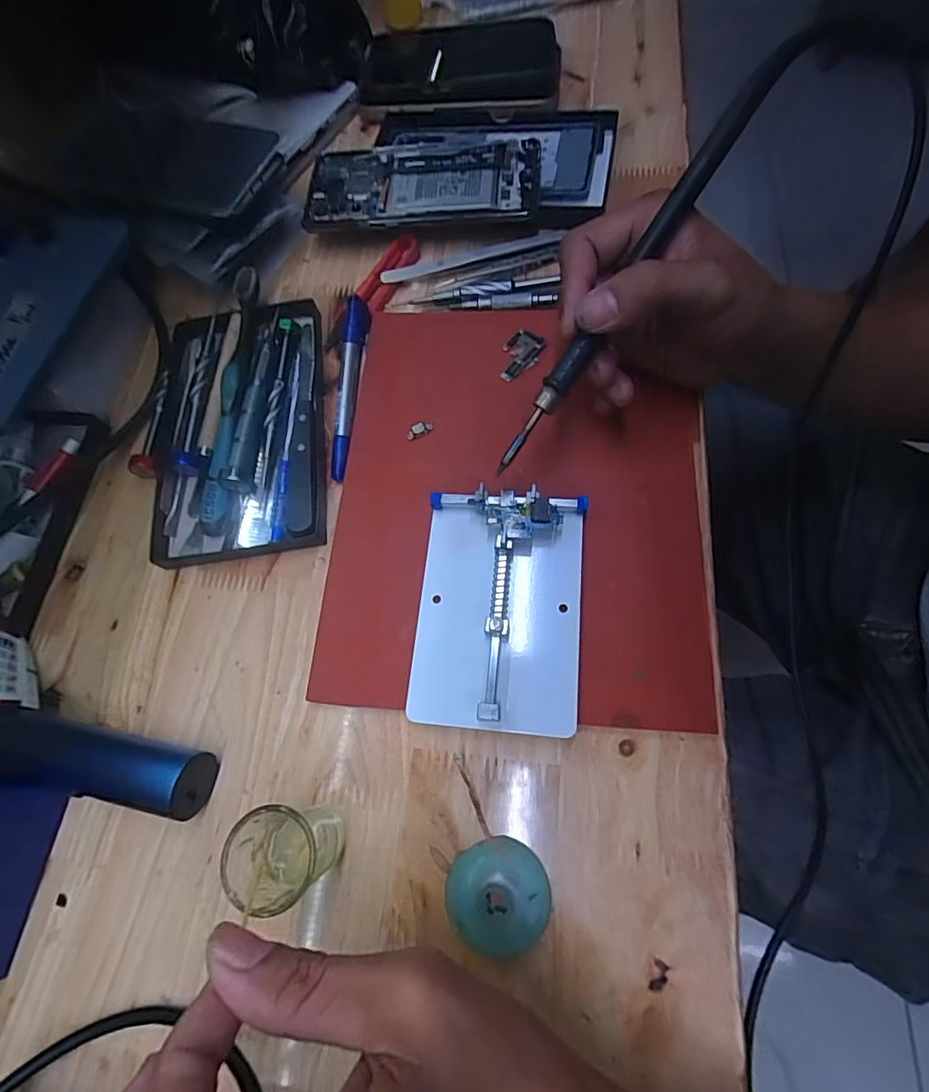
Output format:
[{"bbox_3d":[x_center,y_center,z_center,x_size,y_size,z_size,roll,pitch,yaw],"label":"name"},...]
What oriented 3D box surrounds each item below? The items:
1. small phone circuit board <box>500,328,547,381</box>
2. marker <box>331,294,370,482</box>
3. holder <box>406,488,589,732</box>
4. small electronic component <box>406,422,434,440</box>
[{"bbox_3d":[0.033,-0.118,0.314,0.034,0.007,0.025,-44,71,-10],"label":"small phone circuit board"},{"bbox_3d":[-0.072,-0.101,0.314,0.016,0.015,0.125,-1,70,6],"label":"marker"},{"bbox_3d":[0.017,0.029,0.255,0.080,0.024,0.115,4,70,7],"label":"holder"},{"bbox_3d":[-0.027,-0.069,0.303,0.016,0.004,0.008,-23,69,-3],"label":"small electronic component"}]

